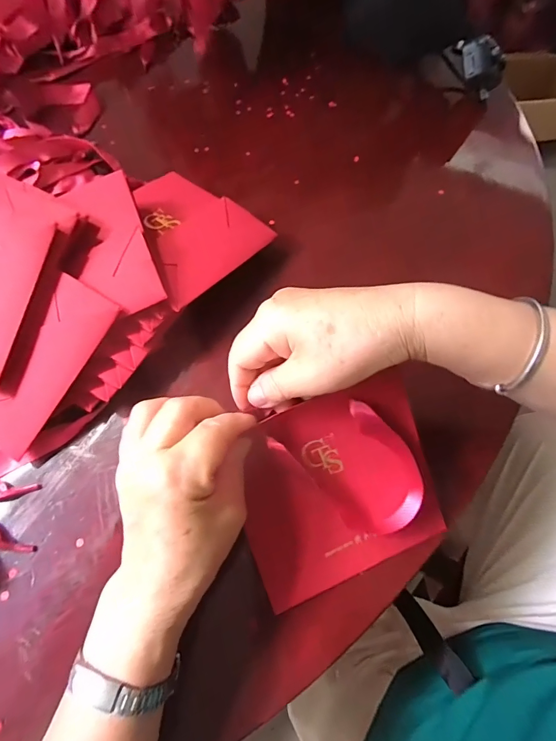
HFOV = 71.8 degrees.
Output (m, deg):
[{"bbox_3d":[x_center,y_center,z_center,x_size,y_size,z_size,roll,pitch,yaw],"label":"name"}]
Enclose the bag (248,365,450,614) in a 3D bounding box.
[{"bbox_3d":[0.040,0.083,0.269,0.136,0.022,0.127,-22,99,-2],"label":"bag"}]

